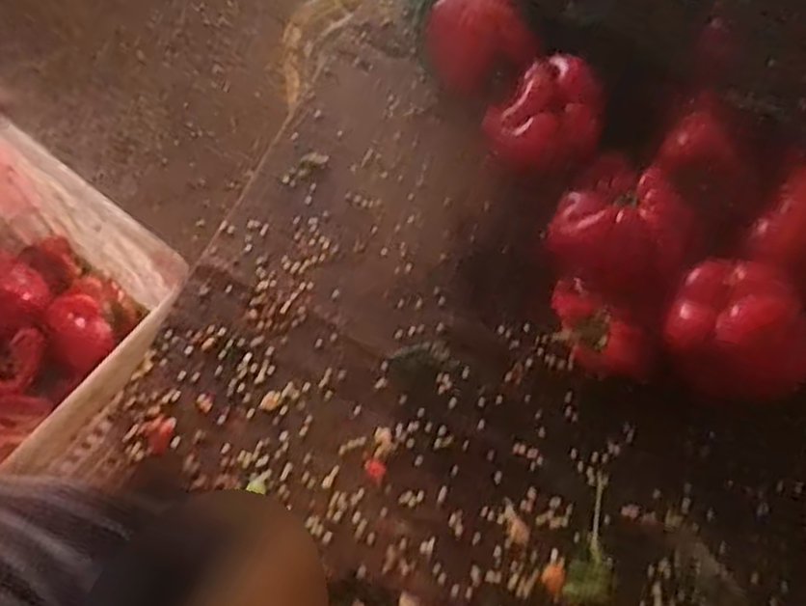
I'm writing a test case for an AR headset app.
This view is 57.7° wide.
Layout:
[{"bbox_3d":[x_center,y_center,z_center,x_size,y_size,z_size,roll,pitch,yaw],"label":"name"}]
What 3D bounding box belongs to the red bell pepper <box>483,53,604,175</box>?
[{"bbox_3d":[0.117,-0.150,0.627,0.094,0.082,0.081,-13,67,-10],"label":"red bell pepper"}]

